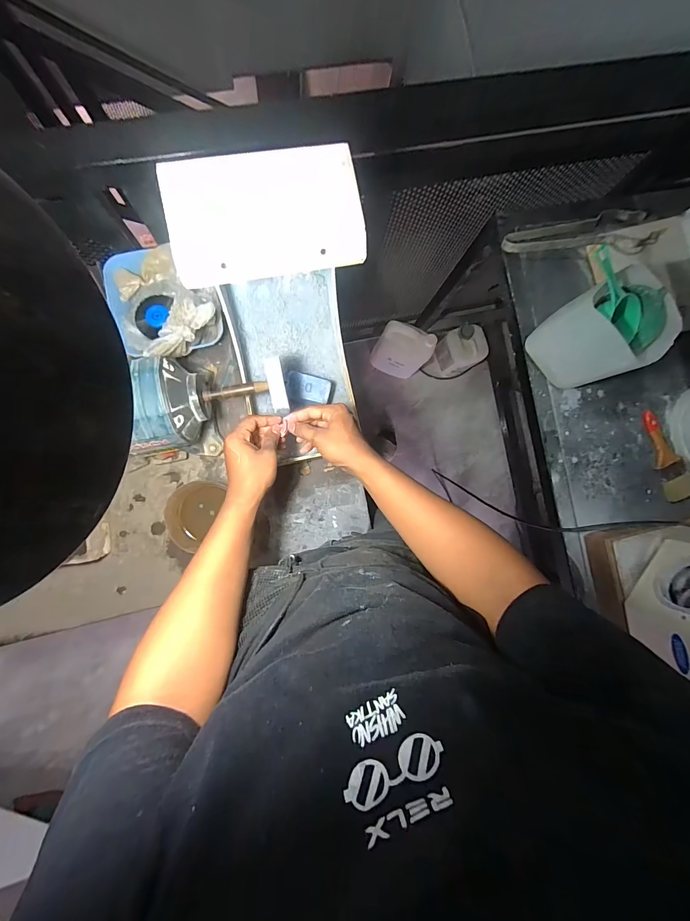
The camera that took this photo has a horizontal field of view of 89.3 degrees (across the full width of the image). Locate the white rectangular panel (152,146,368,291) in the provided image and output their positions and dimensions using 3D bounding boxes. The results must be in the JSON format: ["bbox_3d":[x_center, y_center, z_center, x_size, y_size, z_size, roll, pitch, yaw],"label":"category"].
[{"bbox_3d":[-0.077,-0.244,0.343,0.187,0.034,0.108,-13,90,-7],"label":"white rectangular panel"}]

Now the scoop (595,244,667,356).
[{"bbox_3d":[0.463,-0.267,0.586,0.186,0.064,0.082,32,85,-22],"label":"scoop"}]

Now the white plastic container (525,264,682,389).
[{"bbox_3d":[0.465,-0.229,0.648,0.130,0.173,0.148,-31,92,-6],"label":"white plastic container"}]

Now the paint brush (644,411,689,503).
[{"bbox_3d":[0.693,-0.005,0.759,0.076,0.028,0.202,-28,92,-7],"label":"paint brush"}]

